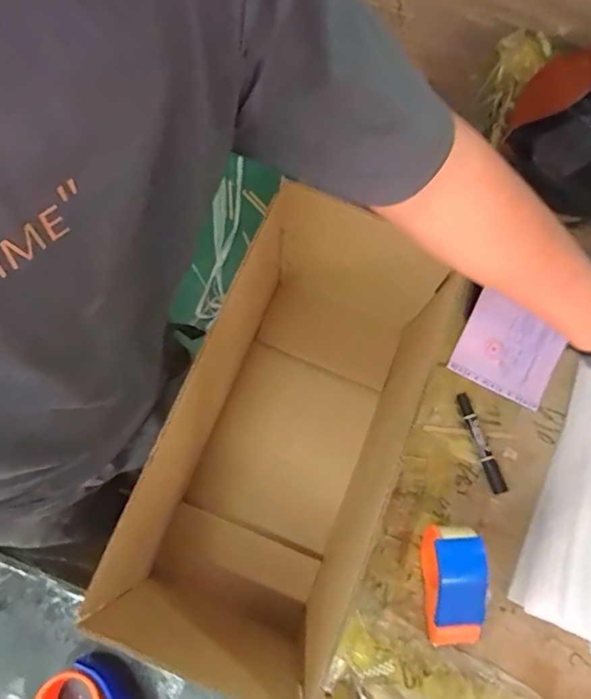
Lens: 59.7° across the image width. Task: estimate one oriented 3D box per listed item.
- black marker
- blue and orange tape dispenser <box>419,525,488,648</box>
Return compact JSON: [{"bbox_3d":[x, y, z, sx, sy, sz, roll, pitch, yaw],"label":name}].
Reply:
[{"bbox_3d":[0.259,0.130,0.716,0.022,0.017,0.141,-19,74,-6],"label":"black marker"},{"bbox_3d":[0.195,0.289,0.634,0.069,0.065,0.136,-3,73,-1],"label":"blue and orange tape dispenser"}]

